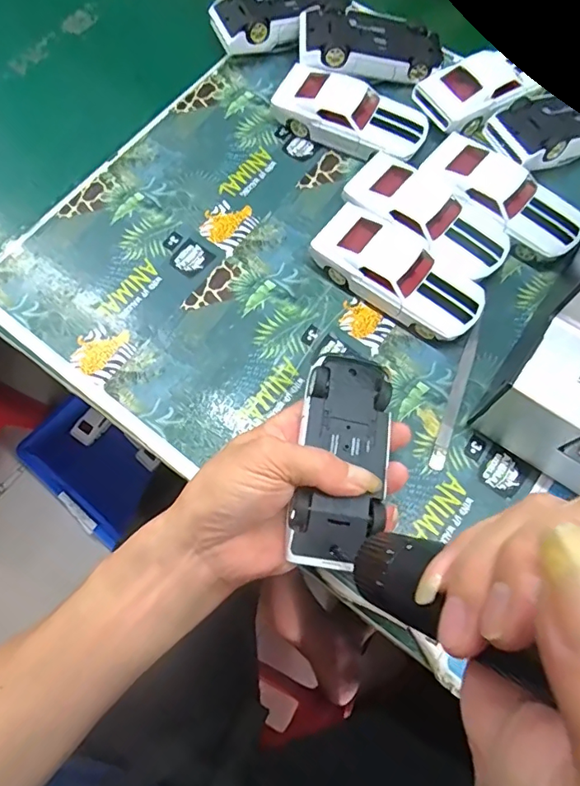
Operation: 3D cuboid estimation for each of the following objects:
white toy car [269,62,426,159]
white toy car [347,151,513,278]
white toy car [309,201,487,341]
[{"bbox_3d":[0.050,-0.228,0.420,0.123,0.034,0.052,27,74,11],"label":"white toy car"},{"bbox_3d":[0.106,-0.133,0.389,0.125,0.033,0.054,34,76,12],"label":"white toy car"},{"bbox_3d":[0.079,-0.087,0.374,0.126,0.034,0.054,36,76,13],"label":"white toy car"}]

